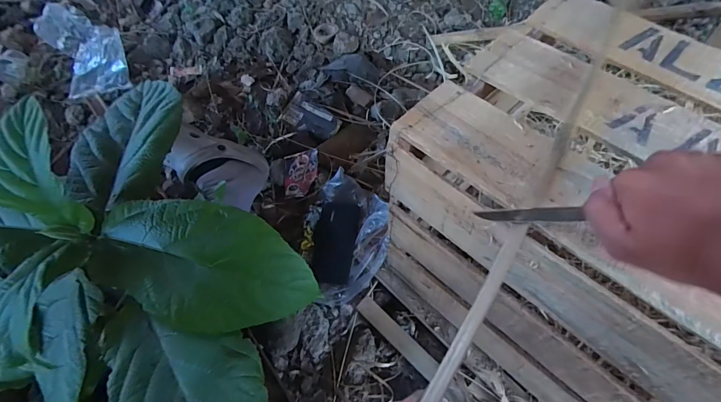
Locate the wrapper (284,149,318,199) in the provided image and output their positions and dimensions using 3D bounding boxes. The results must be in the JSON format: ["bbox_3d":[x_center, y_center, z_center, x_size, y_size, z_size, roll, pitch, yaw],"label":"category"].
[{"bbox_3d":[-0.130,-0.059,0.810,0.078,0.011,0.102,-5,76,19],"label":"wrapper"}]

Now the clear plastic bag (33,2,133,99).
[{"bbox_3d":[-0.712,-0.411,0.948,0.163,0.089,0.373,-30,63,-14],"label":"clear plastic bag"}]

